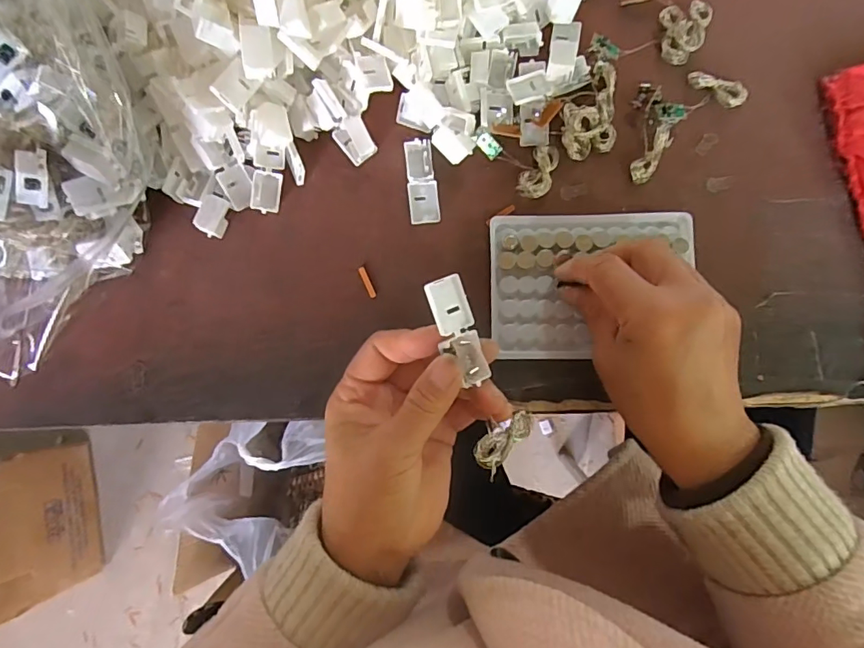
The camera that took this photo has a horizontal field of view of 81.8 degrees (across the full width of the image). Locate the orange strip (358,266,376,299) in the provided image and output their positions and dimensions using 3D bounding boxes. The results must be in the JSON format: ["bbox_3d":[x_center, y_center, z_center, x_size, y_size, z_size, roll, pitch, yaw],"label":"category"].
[{"bbox_3d":[-0.044,-0.028,0.336,0.004,0.004,0.024,-25,82,1],"label":"orange strip"}]

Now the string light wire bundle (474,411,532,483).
[{"bbox_3d":[0.037,0.059,0.256,0.037,0.005,0.018,-39,82,-18],"label":"string light wire bundle"}]

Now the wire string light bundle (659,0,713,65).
[{"bbox_3d":[0.170,-0.202,0.337,0.031,0.011,0.045,20,85,6],"label":"wire string light bundle"}]

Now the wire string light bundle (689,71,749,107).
[{"bbox_3d":[0.193,-0.160,0.335,0.038,0.006,0.017,44,88,8],"label":"wire string light bundle"}]

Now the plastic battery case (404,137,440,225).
[{"bbox_3d":[-0.007,-0.096,0.336,0.020,0.009,0.055,-6,83,4],"label":"plastic battery case"}]

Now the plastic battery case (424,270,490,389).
[{"bbox_3d":[0.012,0.003,0.252,0.021,0.010,0.054,-21,97,-27],"label":"plastic battery case"}]

